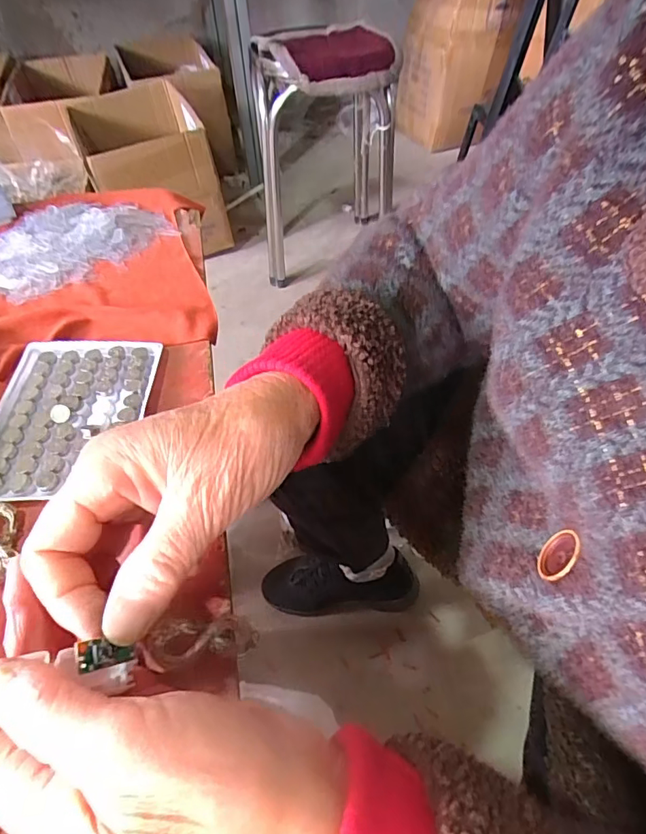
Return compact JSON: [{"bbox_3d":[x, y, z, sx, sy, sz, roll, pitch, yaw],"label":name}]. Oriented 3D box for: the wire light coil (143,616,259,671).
[{"bbox_3d":[-0.054,0.098,0.219,0.047,0.012,0.019,2,89,-22],"label":"wire light coil"}]

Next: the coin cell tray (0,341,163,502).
[{"bbox_3d":[-0.165,-0.003,0.313,0.099,0.012,0.126,-3,51,1],"label":"coin cell tray"}]

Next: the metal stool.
[{"bbox_3d":[0.010,-0.597,1.147,0.300,0.465,0.321,3,51,4],"label":"metal stool"}]

